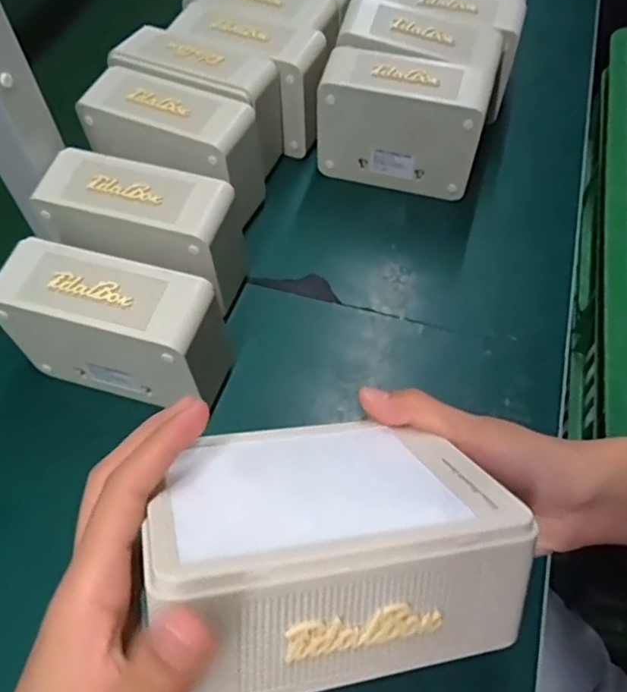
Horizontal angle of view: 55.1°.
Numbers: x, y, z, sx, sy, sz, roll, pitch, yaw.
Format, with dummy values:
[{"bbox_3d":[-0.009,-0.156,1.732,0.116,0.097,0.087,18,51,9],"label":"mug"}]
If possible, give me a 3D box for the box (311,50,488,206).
[{"bbox_3d":[0.075,-0.193,0.535,0.139,0.106,0.062,11,58,8],"label":"box"}]

